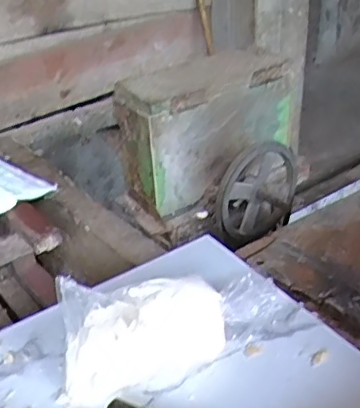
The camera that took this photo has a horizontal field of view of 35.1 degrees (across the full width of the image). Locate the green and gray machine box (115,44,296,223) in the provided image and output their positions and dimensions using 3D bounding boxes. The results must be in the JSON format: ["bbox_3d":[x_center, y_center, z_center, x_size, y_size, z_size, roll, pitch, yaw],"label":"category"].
[{"bbox_3d":[0.060,-0.149,1.137,0.344,0.255,0.144,-23,37,-30],"label":"green and gray machine box"}]

